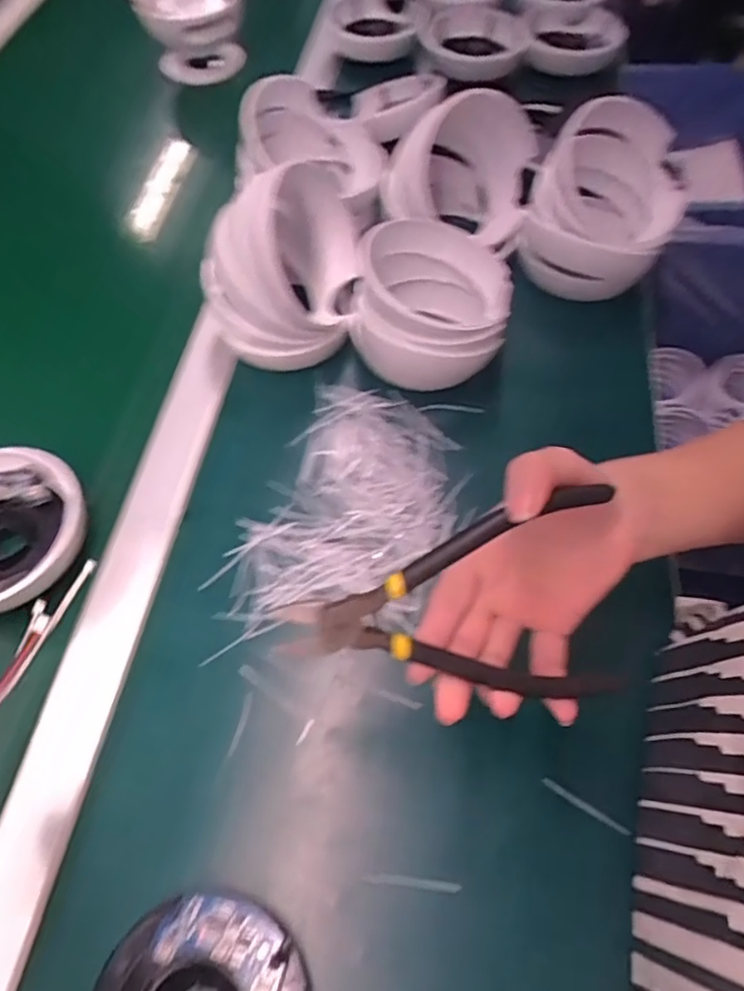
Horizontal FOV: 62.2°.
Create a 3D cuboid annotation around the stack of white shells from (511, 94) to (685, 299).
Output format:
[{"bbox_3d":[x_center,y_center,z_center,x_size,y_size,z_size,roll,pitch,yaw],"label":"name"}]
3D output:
[{"bbox_3d":[0.196,-0.259,0.524,0.121,0.099,0.158,13,63,10],"label":"stack of white shells"}]

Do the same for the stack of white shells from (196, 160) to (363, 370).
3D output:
[{"bbox_3d":[-0.067,-0.175,0.481,0.100,0.108,0.119,9,62,8],"label":"stack of white shells"}]

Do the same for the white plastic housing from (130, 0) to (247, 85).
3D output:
[{"bbox_3d":[-0.203,-0.545,0.710,0.116,0.111,0.099,-12,60,-6],"label":"white plastic housing"}]

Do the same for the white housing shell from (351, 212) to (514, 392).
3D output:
[{"bbox_3d":[0.046,-0.148,0.477,0.112,0.085,0.121,9,62,8],"label":"white housing shell"}]

